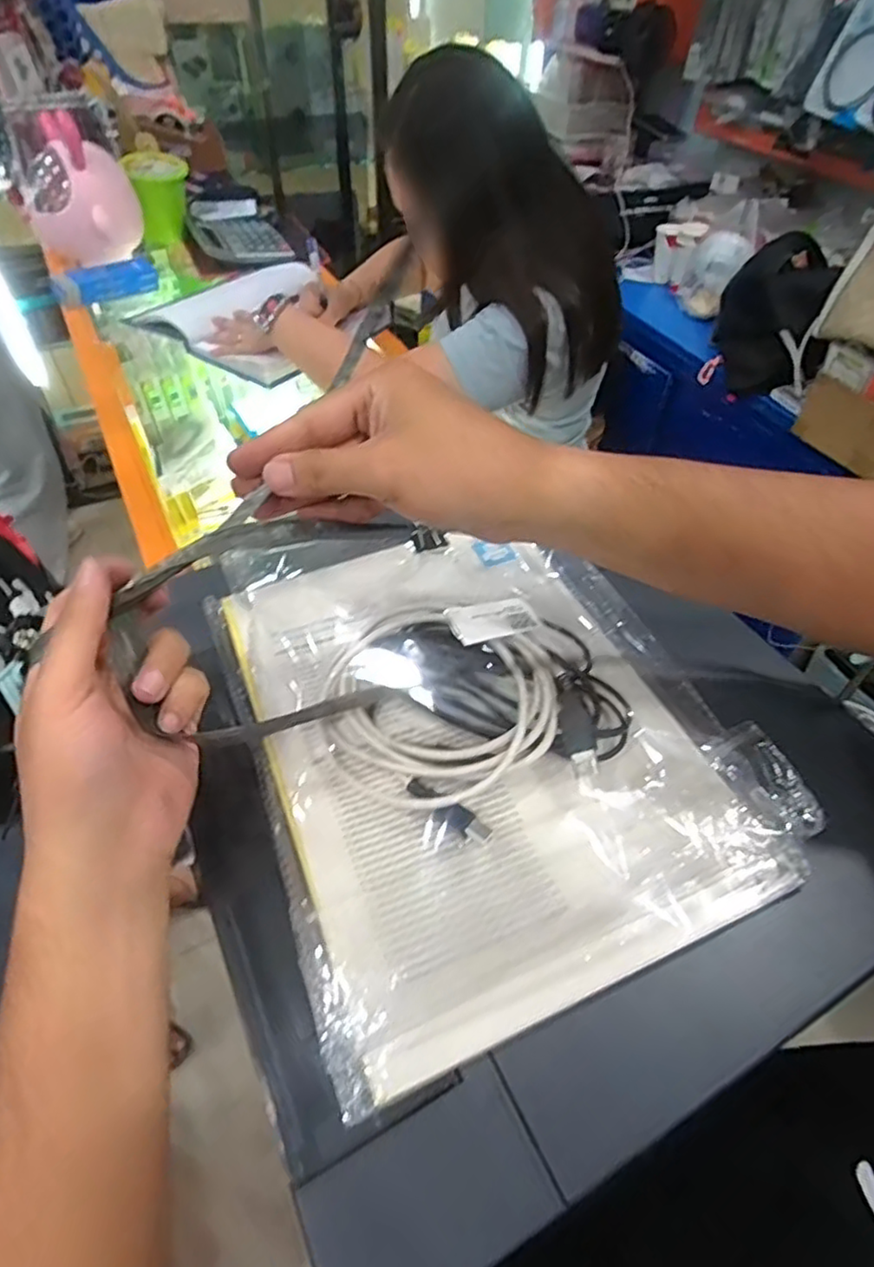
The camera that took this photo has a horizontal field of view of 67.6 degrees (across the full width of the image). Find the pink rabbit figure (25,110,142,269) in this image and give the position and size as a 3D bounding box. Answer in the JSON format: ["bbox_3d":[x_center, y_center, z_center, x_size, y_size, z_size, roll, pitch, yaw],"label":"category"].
[{"bbox_3d":[-0.631,-0.775,1.151,0.183,0.195,0.157,-15,51,-15],"label":"pink rabbit figure"}]

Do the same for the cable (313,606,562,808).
[{"bbox_3d":[-0.006,0.039,0.355,0.137,0.036,0.108,23,52,17],"label":"cable"}]

